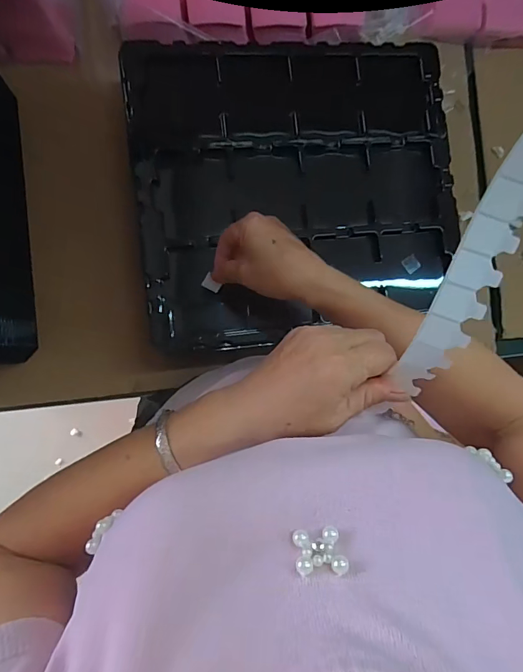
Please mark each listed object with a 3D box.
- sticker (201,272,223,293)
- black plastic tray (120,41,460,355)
[{"bbox_3d":[-0.049,-0.054,0.425,0.018,0.006,0.016,28,106,-18],"label":"sticker"},{"bbox_3d":[0.049,-0.167,0.470,0.366,0.045,0.336,-7,89,-9],"label":"black plastic tray"}]

